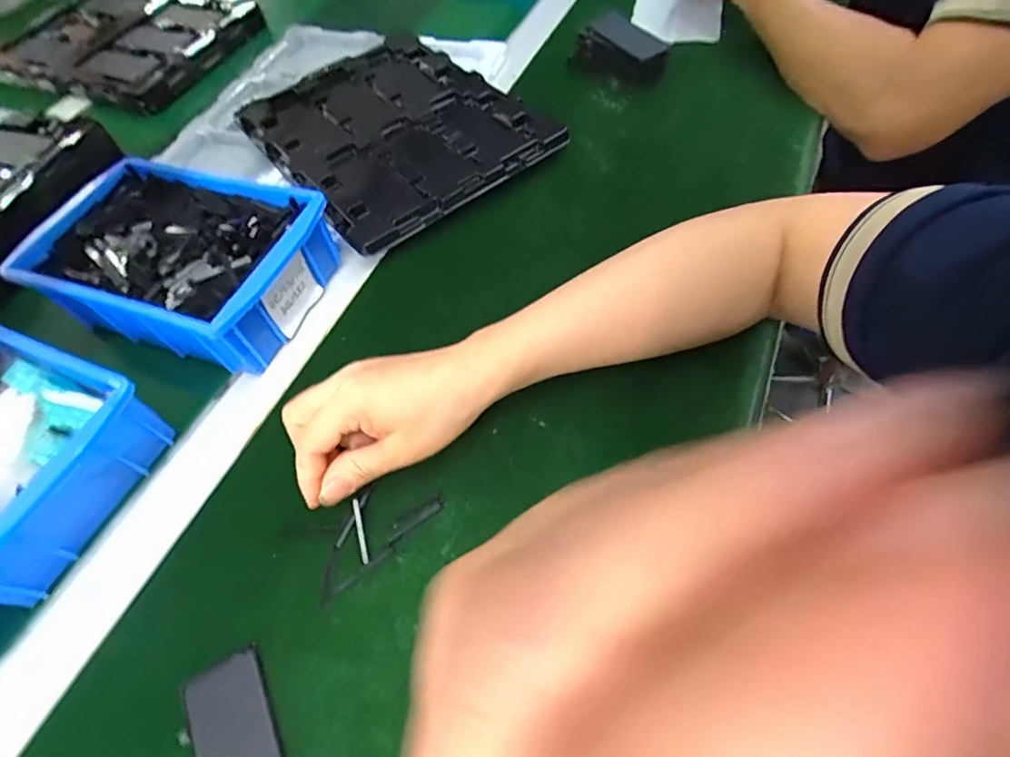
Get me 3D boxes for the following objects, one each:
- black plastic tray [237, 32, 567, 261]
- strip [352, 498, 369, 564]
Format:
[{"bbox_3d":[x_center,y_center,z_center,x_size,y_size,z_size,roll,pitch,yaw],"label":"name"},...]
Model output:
[{"bbox_3d":[-0.111,-0.252,0.506,0.225,0.018,0.291,-35,63,-16],"label":"black plastic tray"},{"bbox_3d":[-0.086,0.090,0.307,0.004,0.004,0.039,-16,62,-6],"label":"strip"}]

